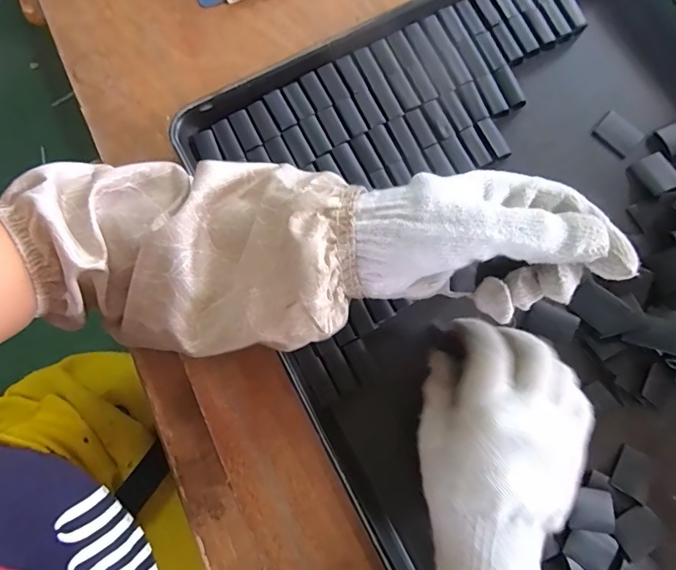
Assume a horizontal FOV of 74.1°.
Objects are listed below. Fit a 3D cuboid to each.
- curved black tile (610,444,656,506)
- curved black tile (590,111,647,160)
[{"bbox_3d":[0.202,0.129,0.304,0.025,0.004,0.030,33,82,7],"label":"curved black tile"},{"bbox_3d":[0.219,-0.118,0.348,0.034,0.004,0.027,43,84,8],"label":"curved black tile"}]

